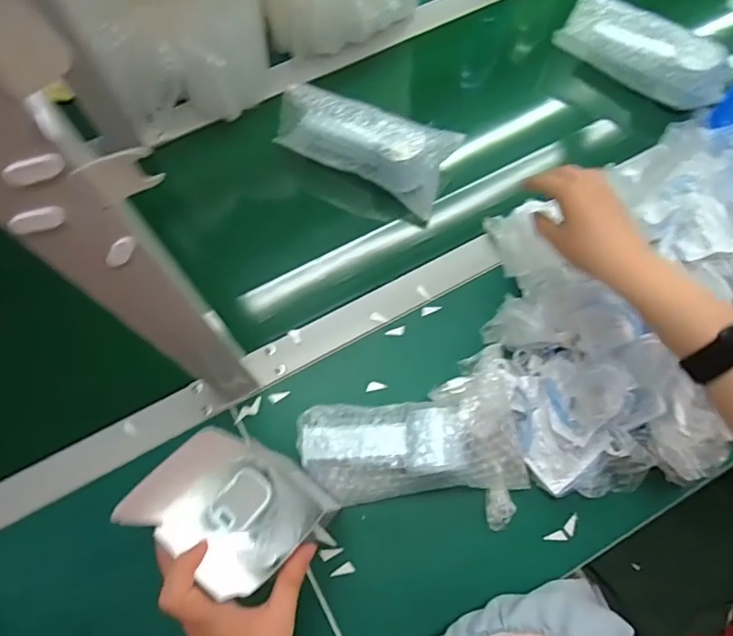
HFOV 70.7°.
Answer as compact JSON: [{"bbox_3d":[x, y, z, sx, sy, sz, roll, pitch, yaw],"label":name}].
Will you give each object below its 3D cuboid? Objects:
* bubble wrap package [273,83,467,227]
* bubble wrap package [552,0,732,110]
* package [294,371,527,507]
[{"bbox_3d":[-0.001,-0.204,0.600,0.195,0.071,0.092,20,71,7],"label":"bubble wrap package"},{"bbox_3d":[0.348,-0.335,0.647,0.205,0.067,0.053,27,72,9],"label":"bubble wrap package"},{"bbox_3d":[0.041,0.117,0.493,0.203,0.070,0.100,-5,70,-2],"label":"package"}]

